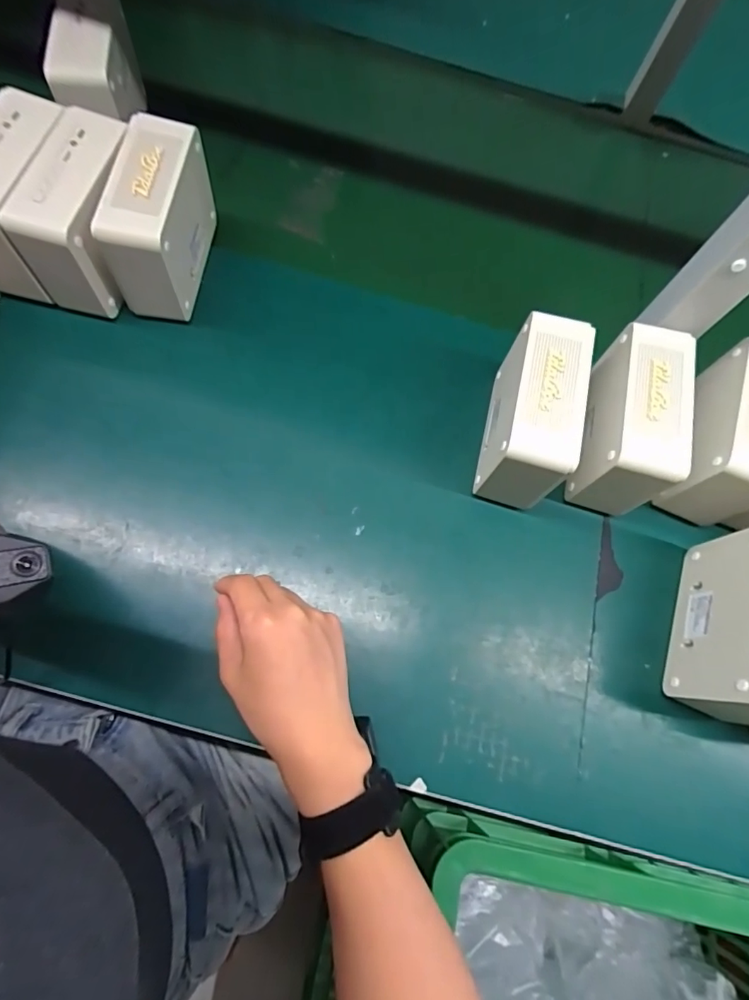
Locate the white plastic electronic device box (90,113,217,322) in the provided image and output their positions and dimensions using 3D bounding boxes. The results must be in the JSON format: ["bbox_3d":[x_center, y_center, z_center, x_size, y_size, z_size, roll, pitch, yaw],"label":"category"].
[{"bbox_3d":[-0.195,-0.255,0.443,0.057,0.102,0.137,9,71,-3],"label":"white plastic electronic device box"}]

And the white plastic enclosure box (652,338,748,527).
[{"bbox_3d":[0.311,-0.058,0.433,0.068,0.104,0.141,19,71,0],"label":"white plastic enclosure box"}]

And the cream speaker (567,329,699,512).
[{"bbox_3d":[0.216,-0.063,0.427,0.068,0.105,0.151,16,71,-1],"label":"cream speaker"}]

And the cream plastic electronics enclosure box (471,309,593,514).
[{"bbox_3d":[0.133,-0.070,0.420,0.059,0.105,0.146,16,71,-1],"label":"cream plastic electronics enclosure box"}]

